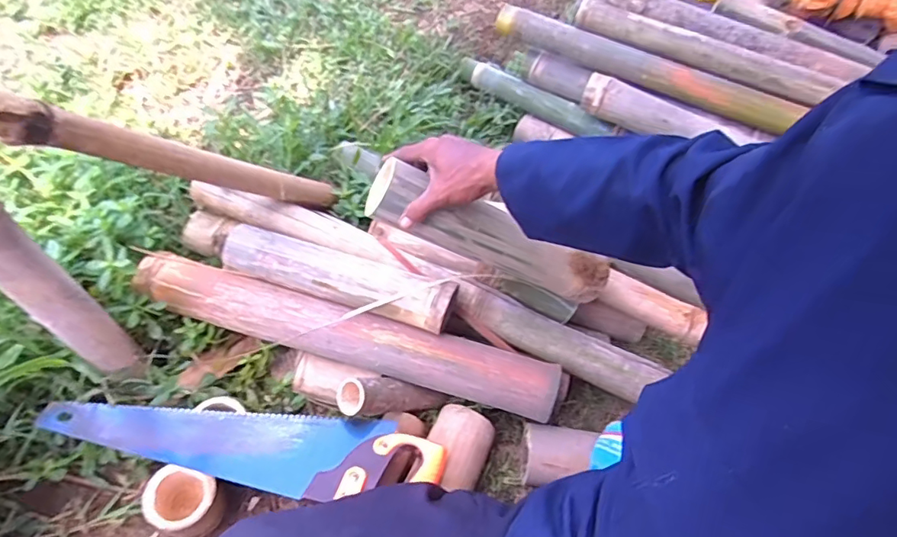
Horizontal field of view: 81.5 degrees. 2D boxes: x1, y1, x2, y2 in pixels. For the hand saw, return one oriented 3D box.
[{"bbox_3d":[-0.260,0.235,0.673,0.500,0.033,0.103,3,54,-1],"label":"hand saw"}]

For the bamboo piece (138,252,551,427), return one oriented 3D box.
[{"bbox_3d":[-0.164,0.087,0.748,0.578,0.070,0.076,13,55,7],"label":"bamboo piece"}]

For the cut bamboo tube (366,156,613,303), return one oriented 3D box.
[{"bbox_3d":[0.065,-0.039,0.681,0.340,0.073,0.066,22,52,-21],"label":"cut bamboo tube"}]

